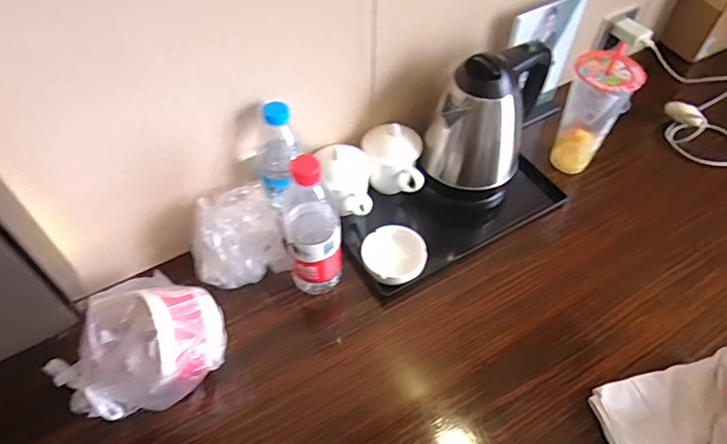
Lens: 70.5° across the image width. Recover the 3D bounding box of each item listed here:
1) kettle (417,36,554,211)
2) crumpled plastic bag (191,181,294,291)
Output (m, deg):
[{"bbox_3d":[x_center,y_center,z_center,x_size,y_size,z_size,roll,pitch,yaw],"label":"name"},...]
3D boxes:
[{"bbox_3d":[0.172,-0.142,0.742,0.119,0.217,0.162,23,55,17],"label":"kettle"},{"bbox_3d":[-0.165,0.023,0.667,0.112,0.100,0.097,-18,54,-14],"label":"crumpled plastic bag"}]

